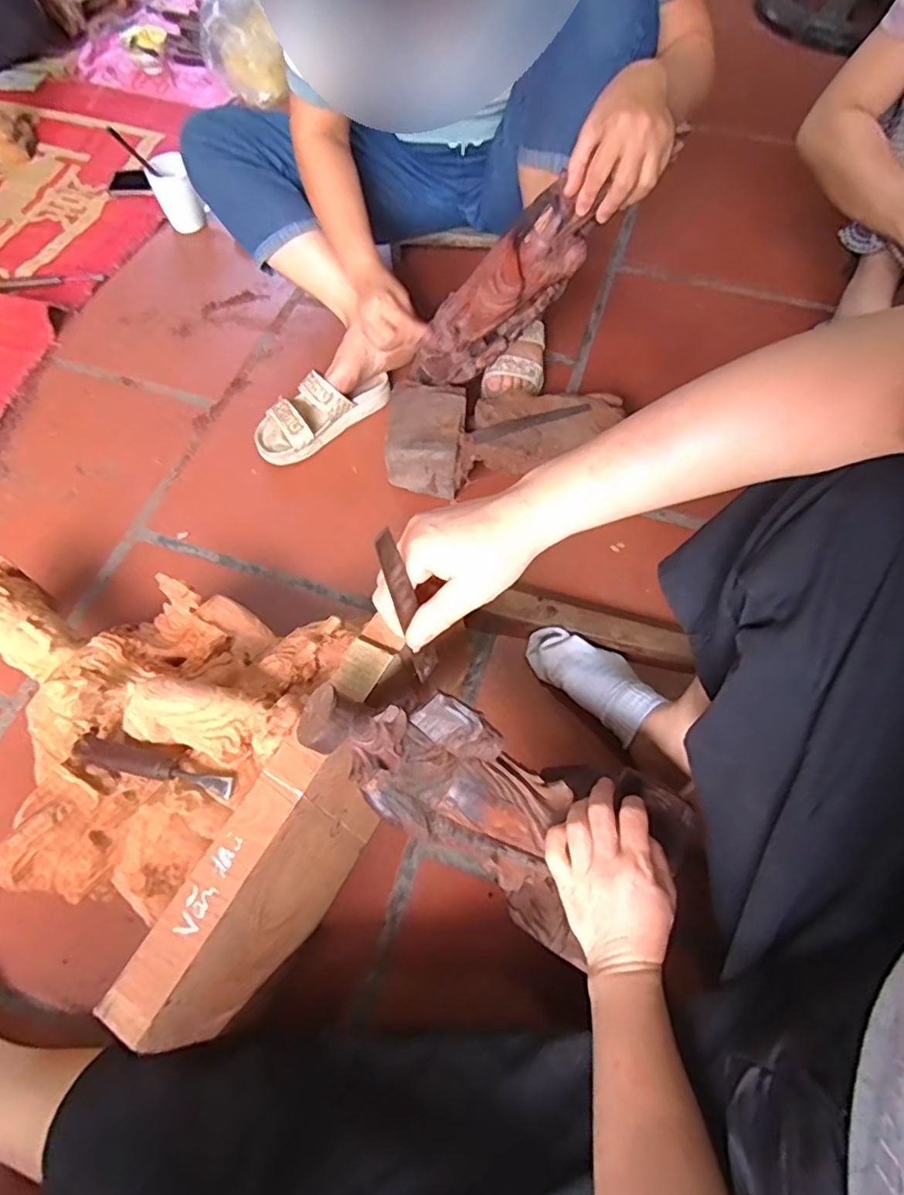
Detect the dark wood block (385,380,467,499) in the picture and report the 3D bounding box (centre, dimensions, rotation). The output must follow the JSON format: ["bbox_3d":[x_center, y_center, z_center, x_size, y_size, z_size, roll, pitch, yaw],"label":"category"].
[{"bbox_3d":[-0.035,-0.221,0.844,0.101,0.102,0.136,5,63,3],"label":"dark wood block"}]

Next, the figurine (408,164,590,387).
[{"bbox_3d":[0.063,-0.368,0.753,0.099,0.303,0.078,27,62,-23],"label":"figurine"}]

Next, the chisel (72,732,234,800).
[{"bbox_3d":[-0.268,0.152,0.537,0.163,0.033,0.024,16,64,6],"label":"chisel"}]

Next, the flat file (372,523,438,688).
[{"bbox_3d":[-0.027,0.008,0.392,0.004,0.140,0.019,28,59,33],"label":"flat file"}]

